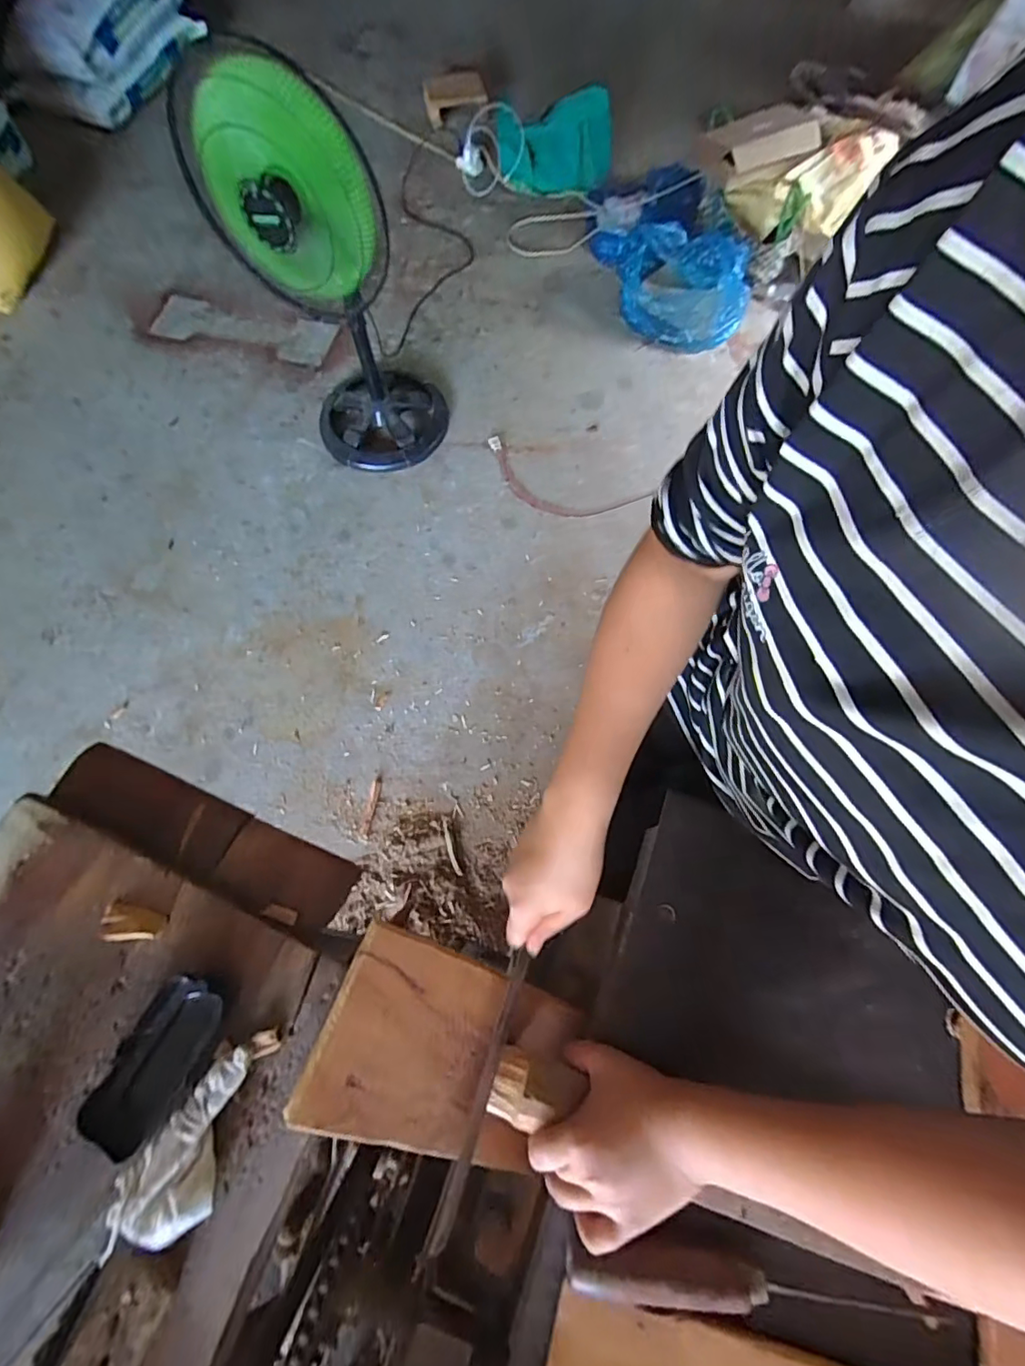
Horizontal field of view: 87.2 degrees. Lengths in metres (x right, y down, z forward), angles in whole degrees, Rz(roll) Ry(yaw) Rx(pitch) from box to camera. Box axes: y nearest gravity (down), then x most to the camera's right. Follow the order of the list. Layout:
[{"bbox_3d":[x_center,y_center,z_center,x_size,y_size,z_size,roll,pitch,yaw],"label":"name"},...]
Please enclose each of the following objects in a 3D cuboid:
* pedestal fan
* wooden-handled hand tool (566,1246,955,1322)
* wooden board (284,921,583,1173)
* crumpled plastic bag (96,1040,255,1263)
[{"bbox_3d":[-0.411,-0.948,1.299,0.388,0.875,0.389,-2,70,-1],"label":"pedestal fan"},{"bbox_3d":[0.171,0.424,0.377,0.262,0.022,0.035,7,70,2],"label":"wooden-handled hand tool"},{"bbox_3d":[-0.049,0.290,0.420,0.203,0.024,0.134,34,67,-23],"label":"wooden board"},{"bbox_3d":[-0.214,0.320,0.368,0.057,0.025,0.120,38,74,13],"label":"crumpled plastic bag"}]

